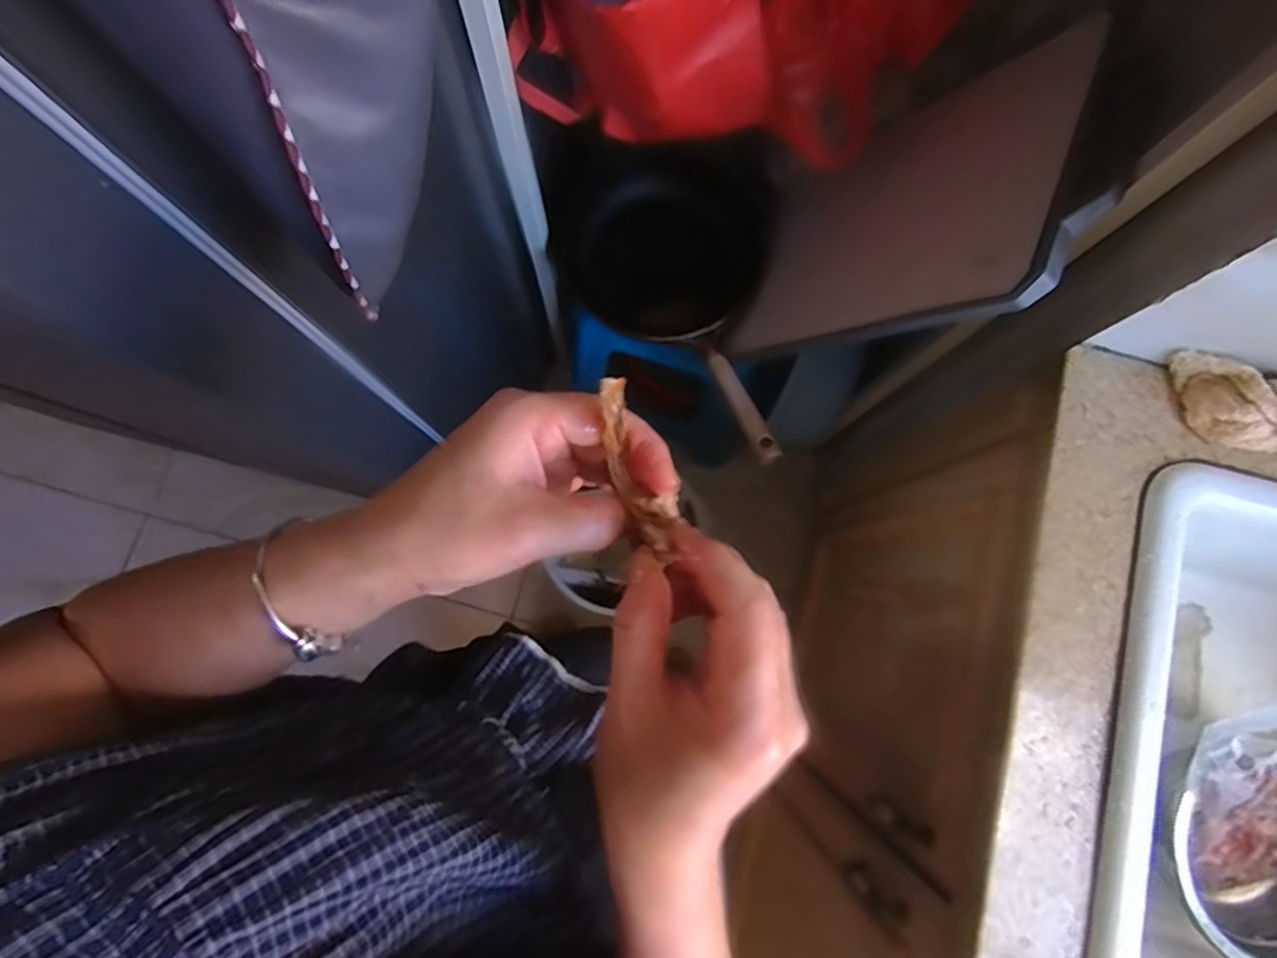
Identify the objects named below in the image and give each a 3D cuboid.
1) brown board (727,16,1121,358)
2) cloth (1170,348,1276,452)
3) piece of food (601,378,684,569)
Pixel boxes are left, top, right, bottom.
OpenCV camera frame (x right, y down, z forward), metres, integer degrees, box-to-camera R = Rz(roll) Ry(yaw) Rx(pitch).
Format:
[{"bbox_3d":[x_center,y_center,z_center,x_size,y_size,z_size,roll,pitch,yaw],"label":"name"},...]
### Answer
[{"bbox_3d":[0.295,-0.302,0.698,0.023,0.418,0.324,30,79,-26],"label":"brown board"},{"bbox_3d":[0.523,-0.063,0.525,0.119,0.053,0.062,18,80,2],"label":"cloth"},{"bbox_3d":[0.001,-0.002,0.230,0.019,0.032,0.067,-21,87,-5],"label":"piece of food"}]

